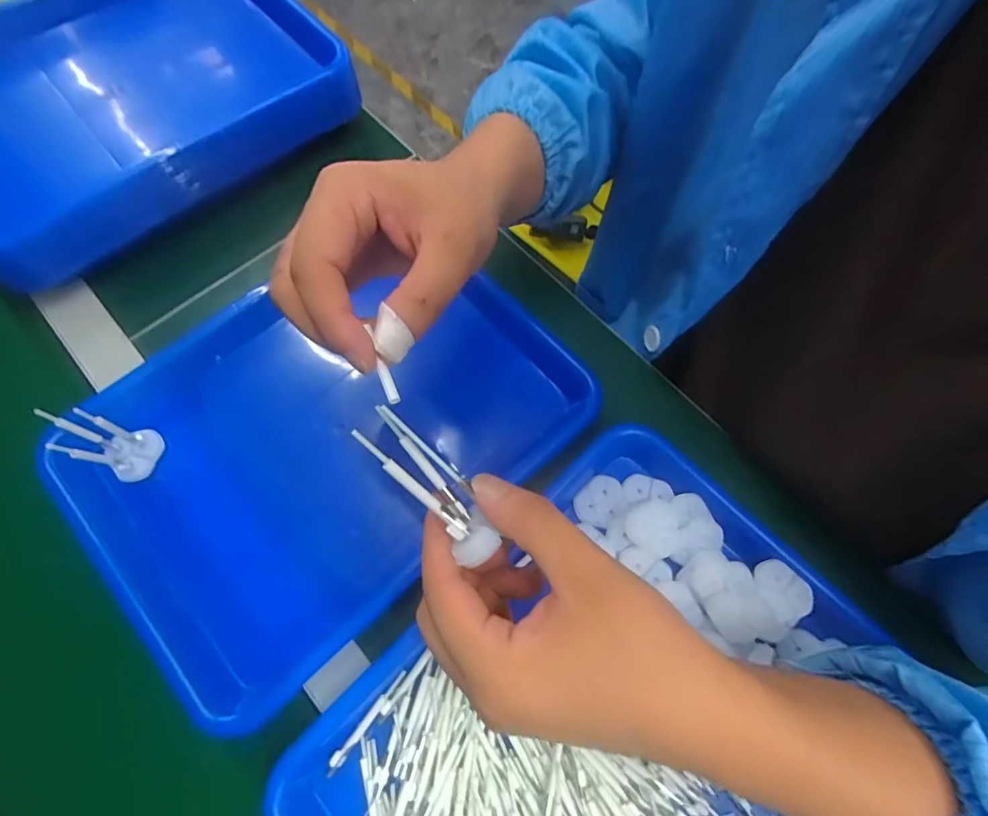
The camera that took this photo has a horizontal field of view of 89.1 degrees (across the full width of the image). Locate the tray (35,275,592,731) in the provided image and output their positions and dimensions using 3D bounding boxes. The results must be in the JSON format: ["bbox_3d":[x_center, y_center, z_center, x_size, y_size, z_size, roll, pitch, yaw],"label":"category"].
[{"bbox_3d":[-0.118,0.016,0.376,0.334,0.057,0.238,-39,75,-14],"label":"tray"}]

